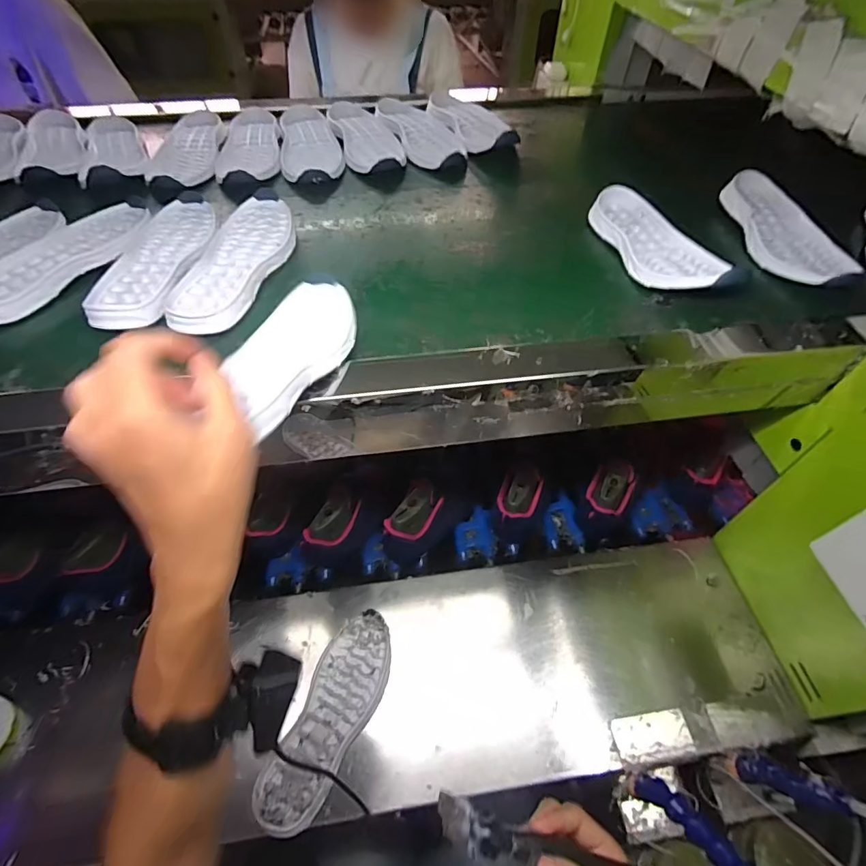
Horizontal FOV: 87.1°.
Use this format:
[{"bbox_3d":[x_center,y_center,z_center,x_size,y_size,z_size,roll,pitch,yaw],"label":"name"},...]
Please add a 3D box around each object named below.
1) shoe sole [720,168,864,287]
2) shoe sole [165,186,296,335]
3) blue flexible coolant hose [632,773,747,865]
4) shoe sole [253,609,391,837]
[{"bbox_3d":[0.397,-0.231,0.513,0.083,0.025,0.217,-2,53,-2],"label":"shoe sole"},{"bbox_3d":[-0.208,-0.185,0.481,0.086,0.024,0.235,4,53,2],"label":"shoe sole"},{"bbox_3d":[0.243,0.361,0.389,0.020,0.030,0.179,-24,14,-18],"label":"blue flexible coolant hose"},{"bbox_3d":[-0.113,0.311,0.513,0.081,0.024,0.217,17,55,13],"label":"shoe sole"}]

